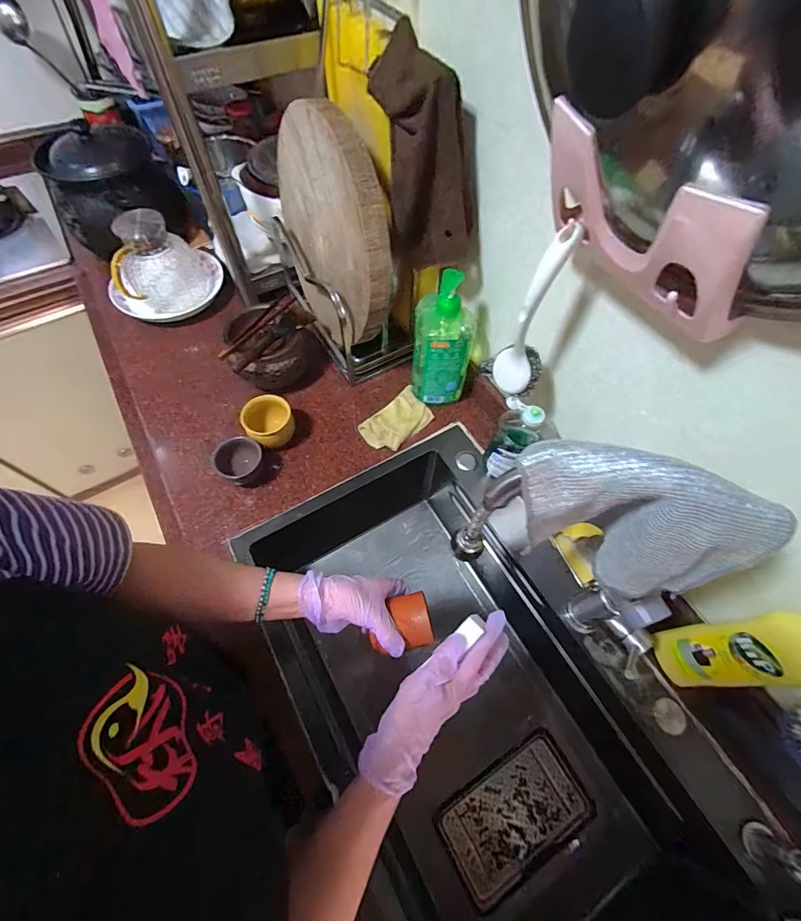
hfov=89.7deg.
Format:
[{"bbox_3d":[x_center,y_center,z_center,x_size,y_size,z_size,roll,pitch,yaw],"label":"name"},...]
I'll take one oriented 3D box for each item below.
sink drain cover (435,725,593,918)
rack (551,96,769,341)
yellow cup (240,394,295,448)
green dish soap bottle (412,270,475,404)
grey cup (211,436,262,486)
[{"bbox_3d":[0.182,0.561,0.638,0.233,0.019,0.134,-26,66,-14],"label":"sink drain cover"},{"bbox_3d":[0.185,-0.179,0.310,0.075,0.114,0.176,-27,66,-15],"label":"rack"},{"bbox_3d":[-0.224,-0.061,0.694,0.078,0.067,0.075,1,62,-1],"label":"yellow cup"},{"bbox_3d":[0.070,-0.190,0.663,0.094,0.257,0.074,9,62,3],"label":"green dish soap bottle"},{"bbox_3d":[-0.265,0.004,0.666,0.073,0.055,0.074,1,62,-1],"label":"grey cup"}]

